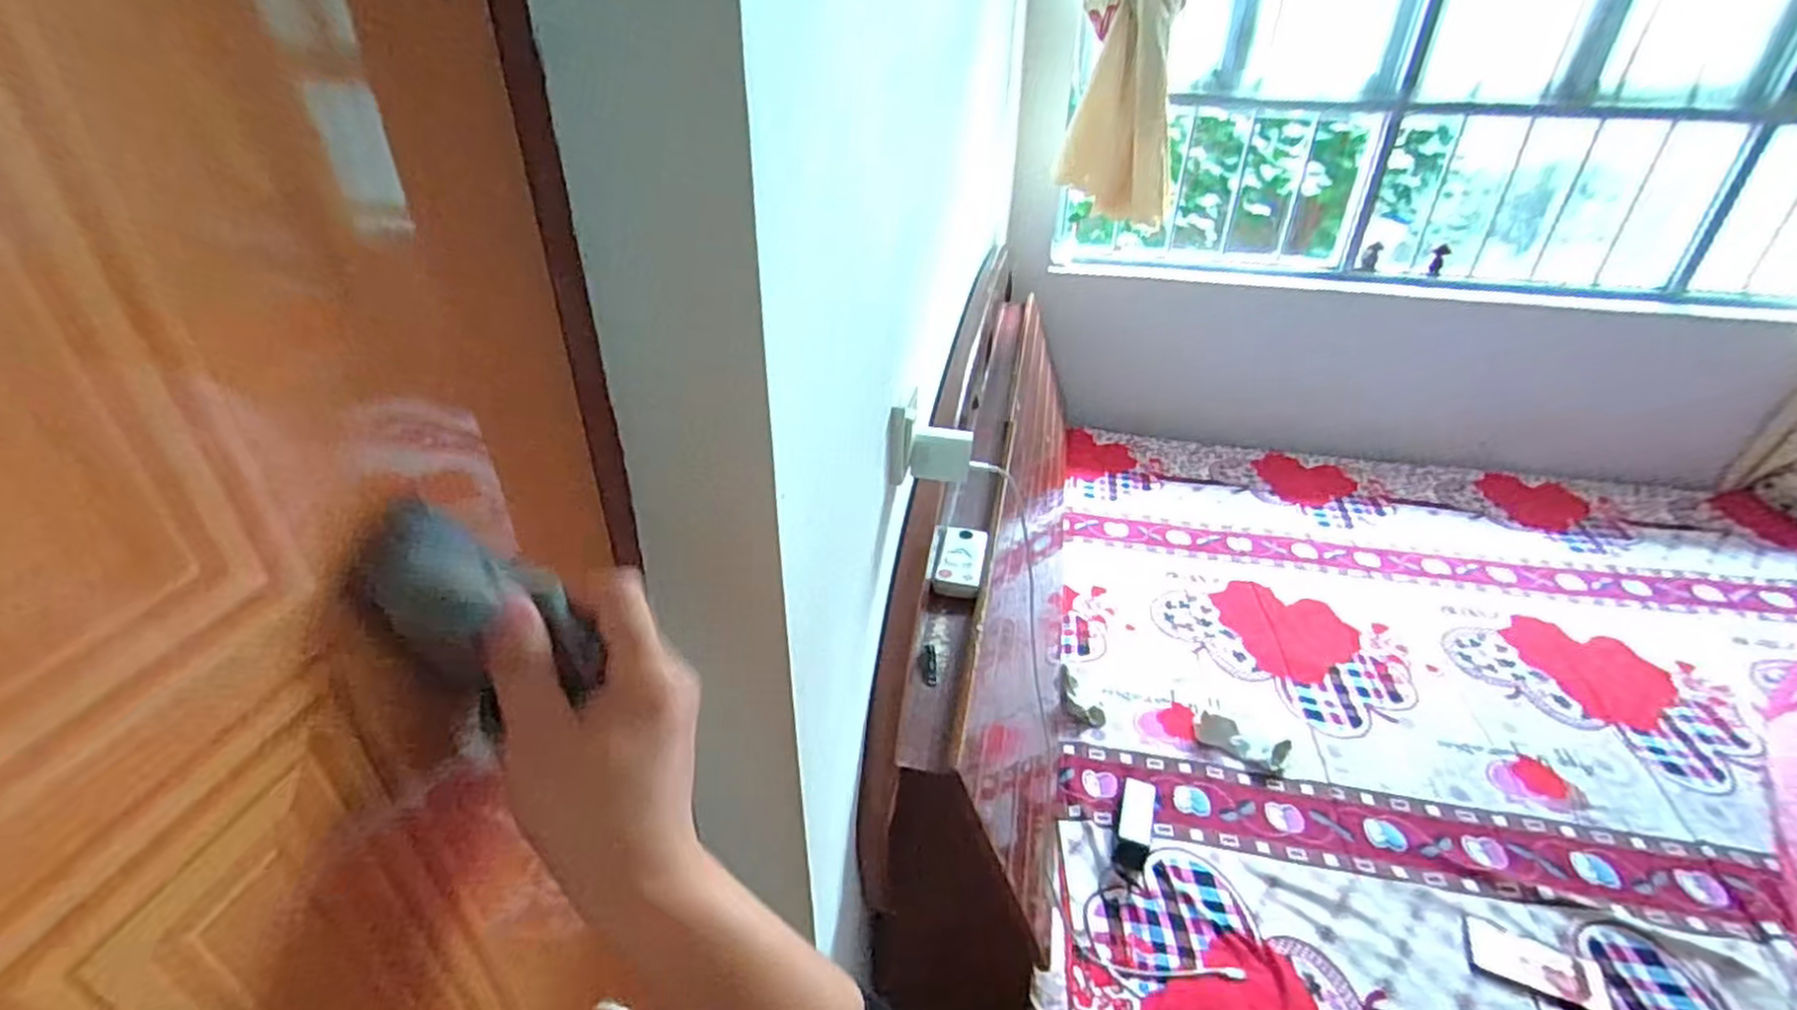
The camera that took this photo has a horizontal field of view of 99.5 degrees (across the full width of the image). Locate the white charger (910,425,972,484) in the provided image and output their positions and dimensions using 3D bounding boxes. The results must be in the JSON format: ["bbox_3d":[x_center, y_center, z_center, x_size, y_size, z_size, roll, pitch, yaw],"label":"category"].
[{"bbox_3d":[0.044,-0.053,0.783,0.062,0.052,0.023,0,33,-3],"label":"white charger"}]

